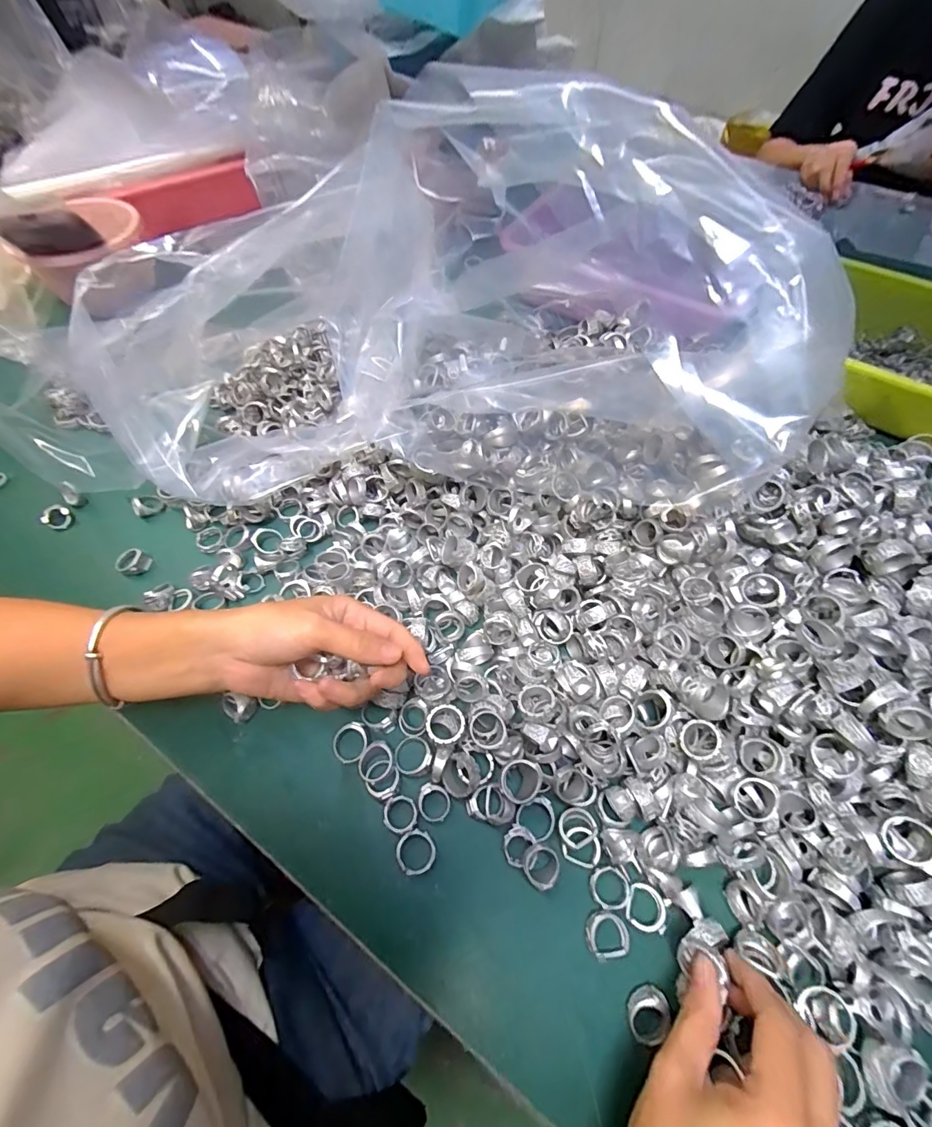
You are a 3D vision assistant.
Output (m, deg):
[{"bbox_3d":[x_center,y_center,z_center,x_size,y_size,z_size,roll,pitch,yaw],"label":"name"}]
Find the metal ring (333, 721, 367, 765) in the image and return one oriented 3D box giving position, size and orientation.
[{"bbox_3d":[-0.082,0.126,0.326,0.025,0.006,0.025,0,81,3],"label":"metal ring"}]

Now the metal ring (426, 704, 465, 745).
[{"bbox_3d":[-0.014,0.110,0.318,0.026,0.009,0.026,2,59,-3],"label":"metal ring"}]

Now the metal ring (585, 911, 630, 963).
[{"bbox_3d":[0.083,0.218,0.272,0.024,0.009,0.023,0,60,1],"label":"metal ring"}]

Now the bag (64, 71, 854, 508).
[{"bbox_3d":[-0.027,-0.214,0.380,0.502,0.227,0.293,3,60,3],"label":"bag"}]

